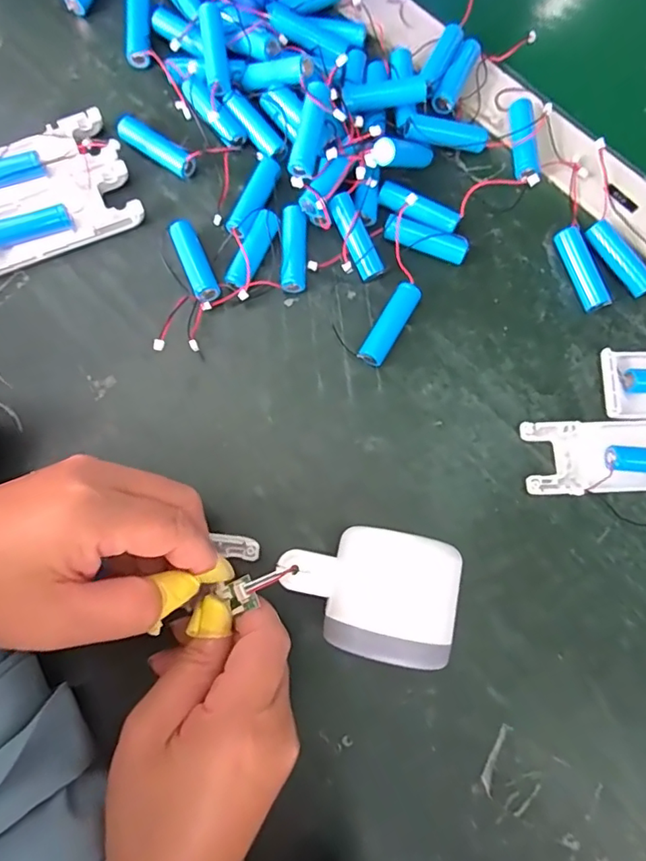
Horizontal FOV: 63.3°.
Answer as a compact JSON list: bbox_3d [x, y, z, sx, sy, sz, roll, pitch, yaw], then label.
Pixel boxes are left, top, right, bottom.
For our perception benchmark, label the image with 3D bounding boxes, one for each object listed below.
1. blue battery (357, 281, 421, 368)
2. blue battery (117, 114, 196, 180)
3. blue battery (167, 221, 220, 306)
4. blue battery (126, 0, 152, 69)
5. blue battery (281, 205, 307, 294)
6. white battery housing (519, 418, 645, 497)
[{"bbox_3d":[0.039,-0.062,0.305,0.014,0.011,0.052,30,80,5],"label":"blue battery"},{"bbox_3d":[-0.103,-0.173,0.322,0.050,0.015,0.014,34,80,6],"label":"blue battery"},{"bbox_3d":[-0.075,-0.099,0.308,0.015,0.015,0.052,-23,80,-5],"label":"blue battery"},{"bbox_3d":[-0.121,-0.265,0.343,0.016,0.013,0.052,-6,79,-2],"label":"blue battery"},{"bbox_3d":[-0.017,-0.107,0.311,0.014,0.012,0.048,0,79,0],"label":"blue battery"},{"bbox_3d":[0.164,0.014,0.291,0.105,0.013,0.040,-2,79,-1],"label":"white battery housing"}]

